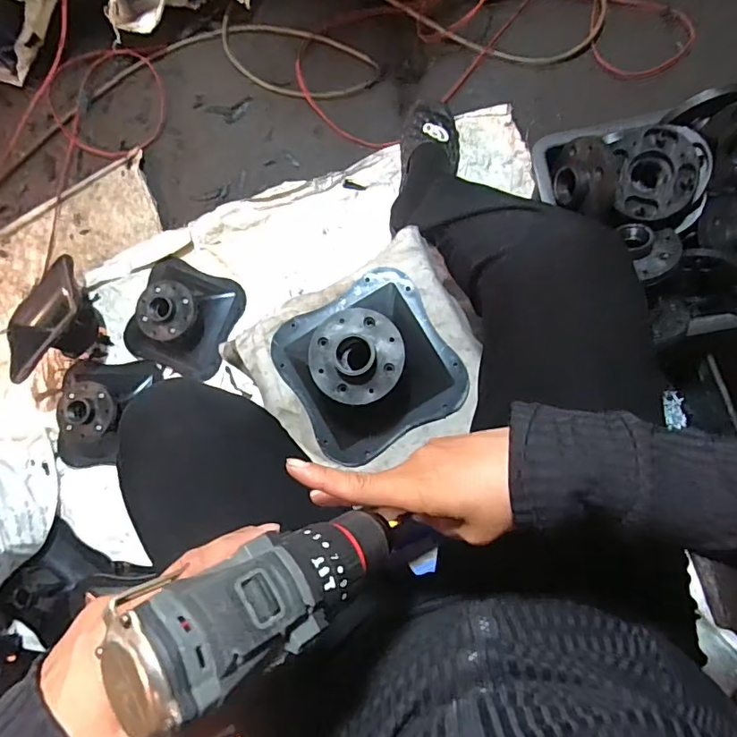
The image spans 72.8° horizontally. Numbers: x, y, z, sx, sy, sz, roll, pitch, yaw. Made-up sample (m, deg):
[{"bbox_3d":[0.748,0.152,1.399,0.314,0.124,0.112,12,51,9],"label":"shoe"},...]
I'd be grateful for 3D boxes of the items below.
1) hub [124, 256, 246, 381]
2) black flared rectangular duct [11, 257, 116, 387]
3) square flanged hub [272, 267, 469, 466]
[{"bbox_3d":[-0.317,-0.088,0.827,0.178,0.085,0.179,19,88,8],"label":"hub"},{"bbox_3d":[-0.537,-0.084,0.833,0.173,0.122,0.170,-39,82,2],"label":"black flared rectangular duct"},{"bbox_3d":[-0.003,-0.003,0.533,0.182,0.077,0.187,-30,83,3],"label":"square flanged hub"}]

